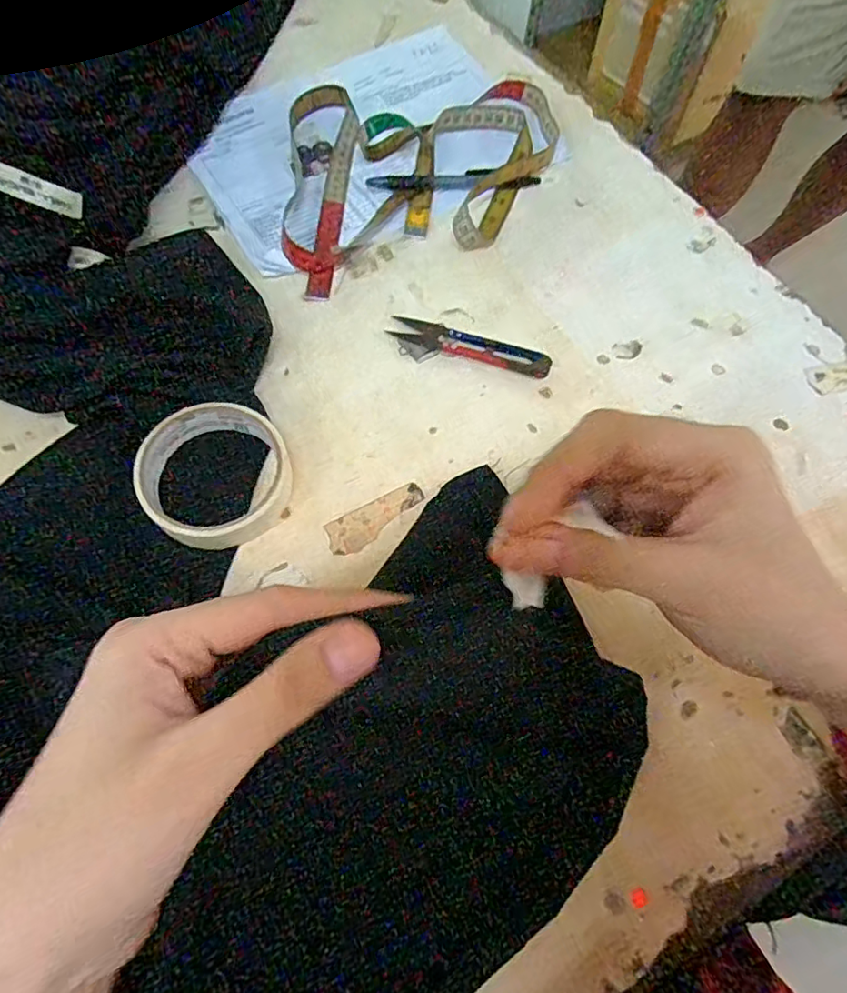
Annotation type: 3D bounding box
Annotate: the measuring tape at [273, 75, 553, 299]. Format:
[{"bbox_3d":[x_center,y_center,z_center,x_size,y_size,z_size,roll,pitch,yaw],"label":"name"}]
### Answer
[{"bbox_3d":[0.004,-0.269,0.469,0.235,0.032,0.221,-5,67,-5],"label":"measuring tape"}]

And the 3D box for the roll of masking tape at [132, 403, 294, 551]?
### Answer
[{"bbox_3d":[-0.125,-0.016,0.348,0.087,0.030,0.091,1,66,-2],"label":"roll of masking tape"}]

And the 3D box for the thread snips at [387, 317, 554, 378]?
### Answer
[{"bbox_3d":[0.033,-0.107,0.409,0.116,0.007,0.024,18,67,5],"label":"thread snips"}]

